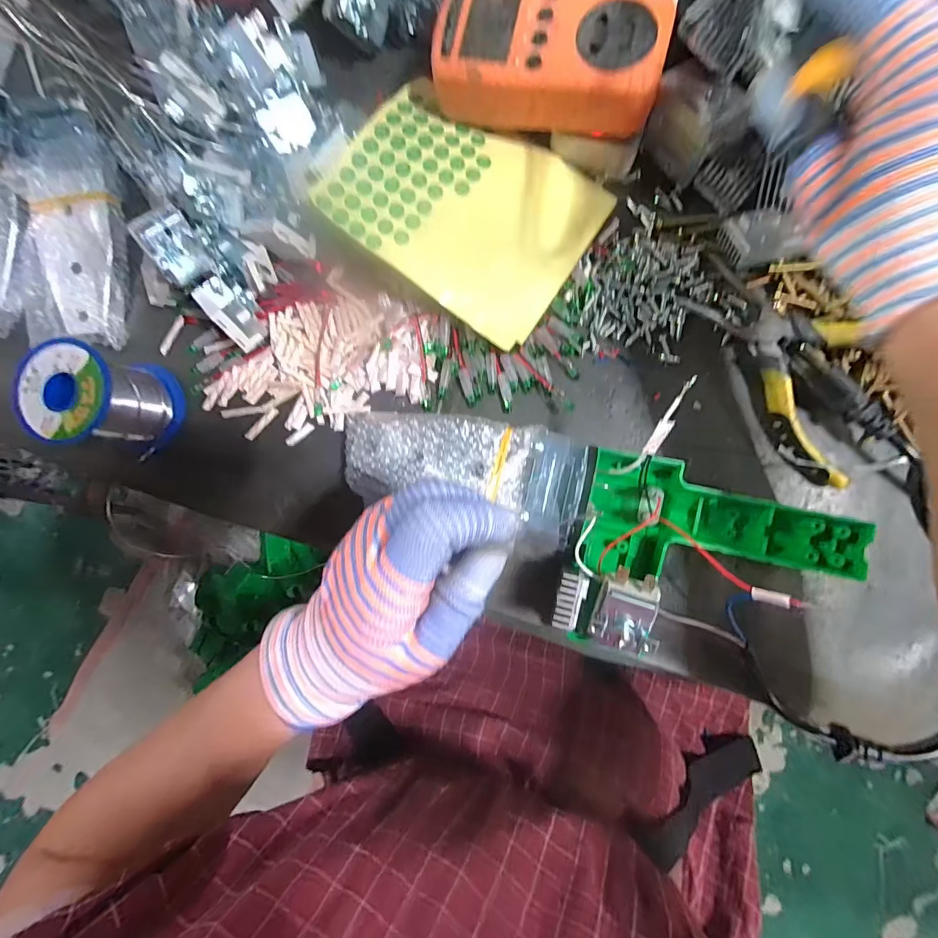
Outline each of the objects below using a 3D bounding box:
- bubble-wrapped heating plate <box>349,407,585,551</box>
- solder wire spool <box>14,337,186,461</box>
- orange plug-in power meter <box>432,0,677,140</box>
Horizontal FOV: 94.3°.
[{"bbox_3d":[-0.008,-0.001,0.281,0.156,0.018,0.065,12,88,13],"label":"bubble-wrapped heating plate"},{"bbox_3d":[-0.249,-0.048,0.296,0.063,0.061,0.063,0,87,5],"label":"solder wire spool"},{"bbox_3d":[0.045,-0.238,0.251,0.127,0.031,0.067,16,88,6],"label":"orange plug-in power meter"}]

